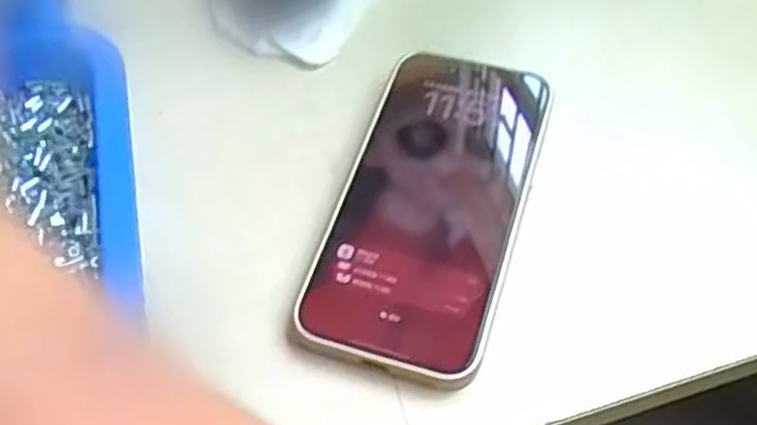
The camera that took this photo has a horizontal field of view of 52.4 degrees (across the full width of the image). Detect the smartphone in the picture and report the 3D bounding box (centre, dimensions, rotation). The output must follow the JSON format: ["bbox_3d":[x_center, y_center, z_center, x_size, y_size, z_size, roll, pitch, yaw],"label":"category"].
[{"bbox_3d":[0.025,-0.006,0.342,0.080,0.008,0.161,15,59,11],"label":"smartphone"}]

